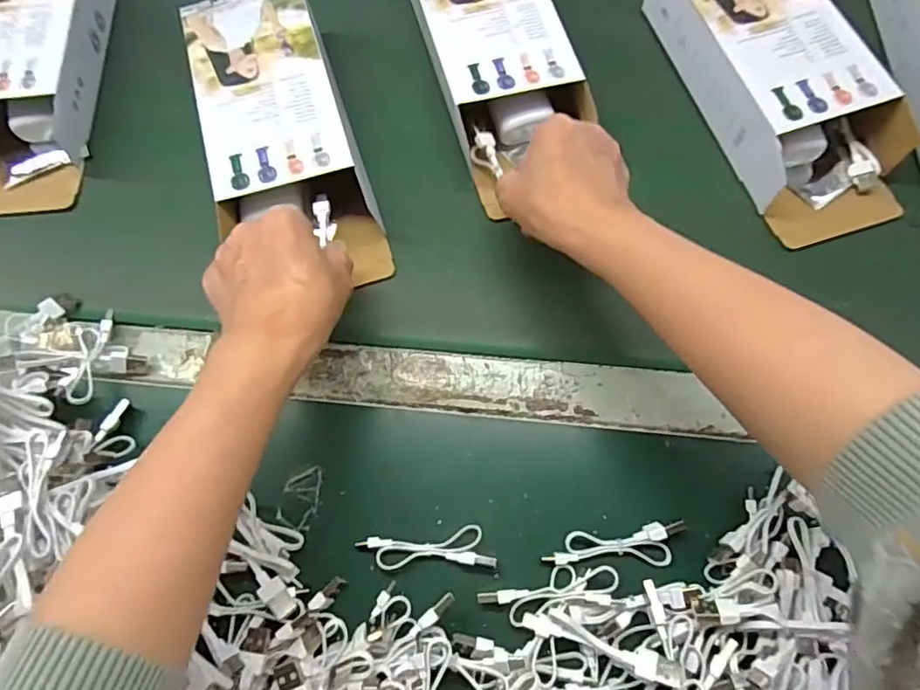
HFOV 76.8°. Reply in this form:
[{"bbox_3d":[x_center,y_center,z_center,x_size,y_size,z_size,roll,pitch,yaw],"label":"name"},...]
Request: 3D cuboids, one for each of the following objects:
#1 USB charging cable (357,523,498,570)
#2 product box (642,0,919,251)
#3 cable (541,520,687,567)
[{"bbox_3d":[-0.019,0.120,0.342,0.079,0.014,0.023,-1,69,-1],"label":"USB charging cable"},{"bbox_3d":[0.241,-0.203,0.445,0.103,0.060,0.257,-16,70,-7],"label":"product box"},{"bbox_3d":[0.090,0.117,0.338,0.081,0.014,0.023,-3,69,-2],"label":"cable"}]

